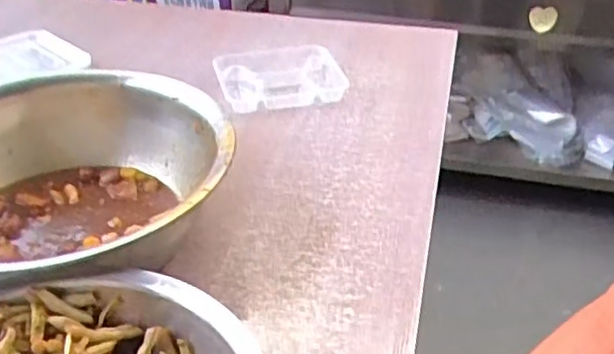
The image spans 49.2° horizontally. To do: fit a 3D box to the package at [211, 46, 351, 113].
[{"bbox_3d":[-0.055,-0.182,1.176,0.207,0.035,0.202,-13,37,-21],"label":"package"}]

